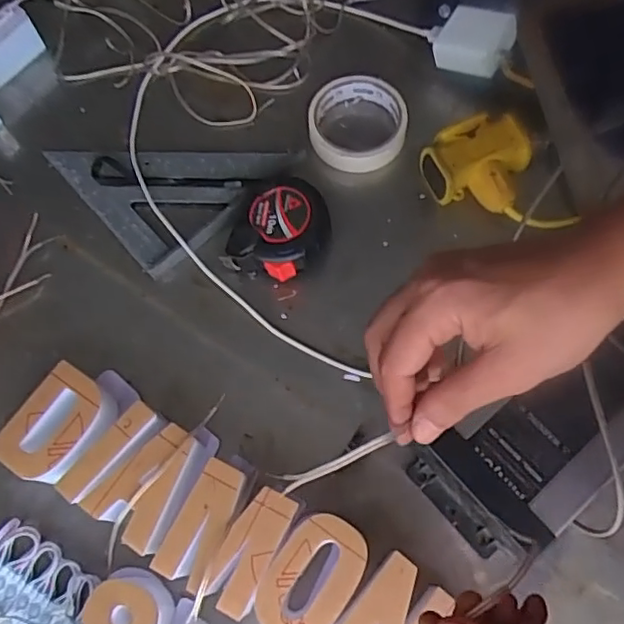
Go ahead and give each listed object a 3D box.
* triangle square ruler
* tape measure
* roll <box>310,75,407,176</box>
[{"bbox_3d":[-0.127,-0.138,0.565,0.170,0.023,0.174,-41,73,-12],"label":"triangle square ruler"},{"bbox_3d":[-0.027,-0.070,0.519,0.076,0.036,0.087,23,72,11],"label":"tape measure"},{"bbox_3d":[0.042,-0.174,0.564,0.087,0.036,0.085,0,68,1],"label":"roll"}]

